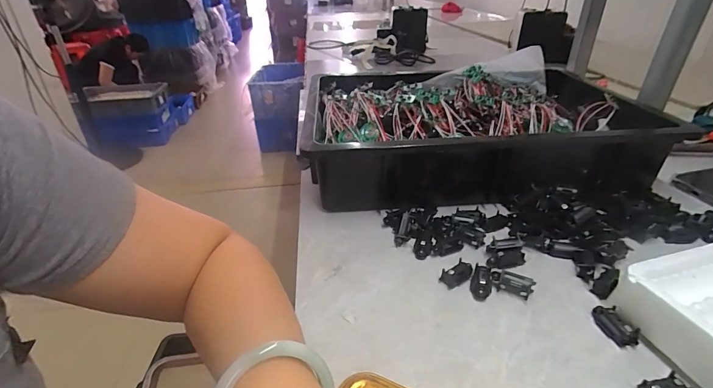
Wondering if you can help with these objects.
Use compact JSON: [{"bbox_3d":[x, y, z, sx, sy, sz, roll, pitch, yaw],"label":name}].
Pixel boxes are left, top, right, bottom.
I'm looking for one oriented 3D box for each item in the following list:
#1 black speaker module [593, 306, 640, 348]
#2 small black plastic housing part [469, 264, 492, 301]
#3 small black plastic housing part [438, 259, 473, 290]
[{"bbox_3d":[0.204,0.102,0.292,0.014,0.011,0.036,-5,31,-7],"label":"black speaker module"},{"bbox_3d":[0.113,0.078,0.334,0.017,0.010,0.036,7,45,18],"label":"small black plastic housing part"},{"bbox_3d":[0.094,0.074,0.345,0.033,0.011,0.016,-21,36,-30],"label":"small black plastic housing part"}]

